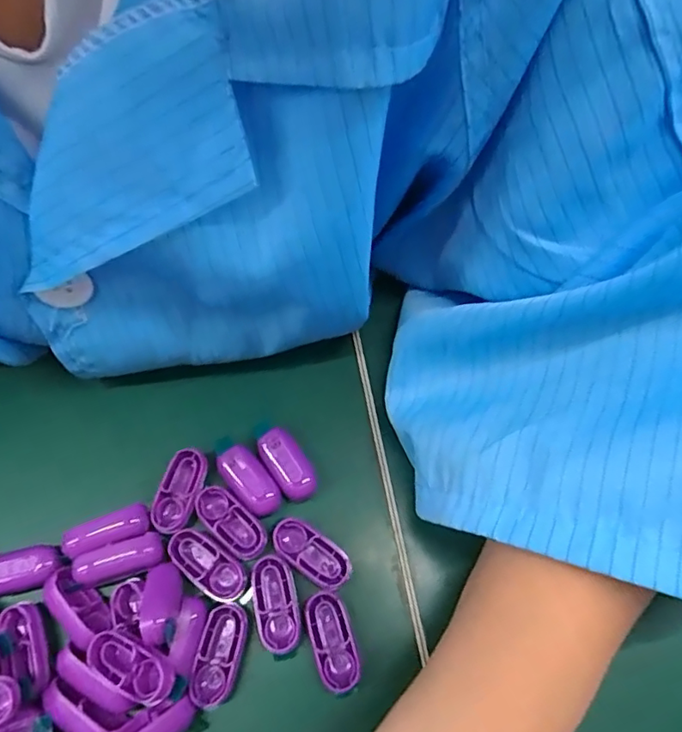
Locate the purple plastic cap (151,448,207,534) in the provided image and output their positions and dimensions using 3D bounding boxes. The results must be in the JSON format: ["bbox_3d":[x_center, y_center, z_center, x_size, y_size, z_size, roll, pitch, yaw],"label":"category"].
[{"bbox_3d":[-0.066,0.051,0.222,0.015,0.005,0.034,15,68,7],"label":"purple plastic cap"}]

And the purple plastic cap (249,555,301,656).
[{"bbox_3d":[-0.025,0.091,0.207,0.016,0.011,0.033,-13,68,-5],"label":"purple plastic cap"}]

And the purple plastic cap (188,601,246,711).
[{"bbox_3d":[-0.045,0.105,0.195,0.016,0.004,0.033,13,68,6],"label":"purple plastic cap"}]

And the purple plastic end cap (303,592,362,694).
[{"bbox_3d":[-0.003,0.101,0.197,0.015,0.004,0.032,-17,68,-6],"label":"purple plastic end cap"}]

